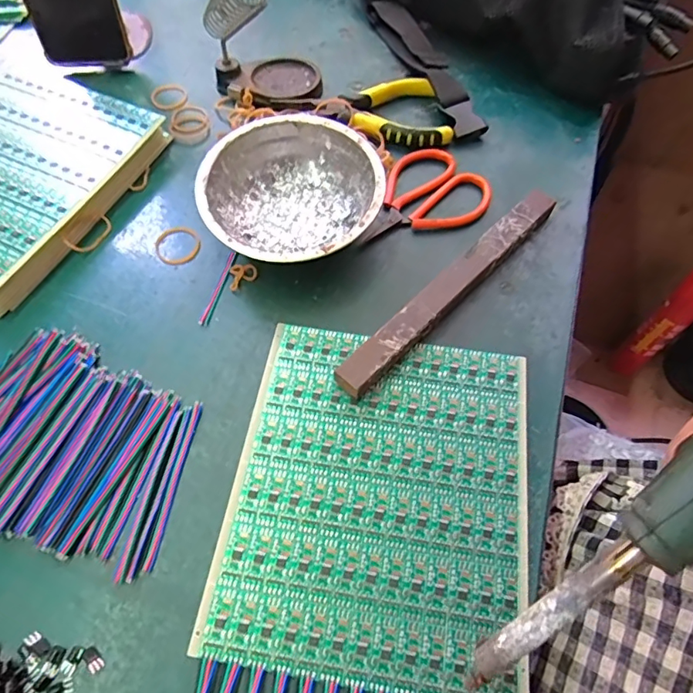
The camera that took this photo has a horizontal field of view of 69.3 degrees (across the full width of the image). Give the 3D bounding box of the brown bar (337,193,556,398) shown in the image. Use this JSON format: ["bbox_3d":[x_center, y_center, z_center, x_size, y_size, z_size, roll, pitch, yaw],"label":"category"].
[{"bbox_3d":[0.075,-0.042,0.345,0.022,0.020,0.215,40,68,19],"label":"brown bar"}]

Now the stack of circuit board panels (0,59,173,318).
[{"bbox_3d":[-0.263,-0.135,0.392,0.168,0.027,0.202,23,63,12],"label":"stack of circuit board panels"}]

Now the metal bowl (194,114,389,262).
[{"bbox_3d":[-0.038,-0.106,0.366,0.124,0.045,0.121,0,61,-1],"label":"metal bowl"}]

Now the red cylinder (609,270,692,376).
[{"bbox_3d":[0.618,-0.039,0.983,0.066,0.317,0.062,-36,68,-19],"label":"red cylinder"}]

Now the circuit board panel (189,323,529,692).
[{"bbox_3d":[0.019,0.080,0.288,0.161,0.005,0.190,9,61,4],"label":"circuit board panel"}]

